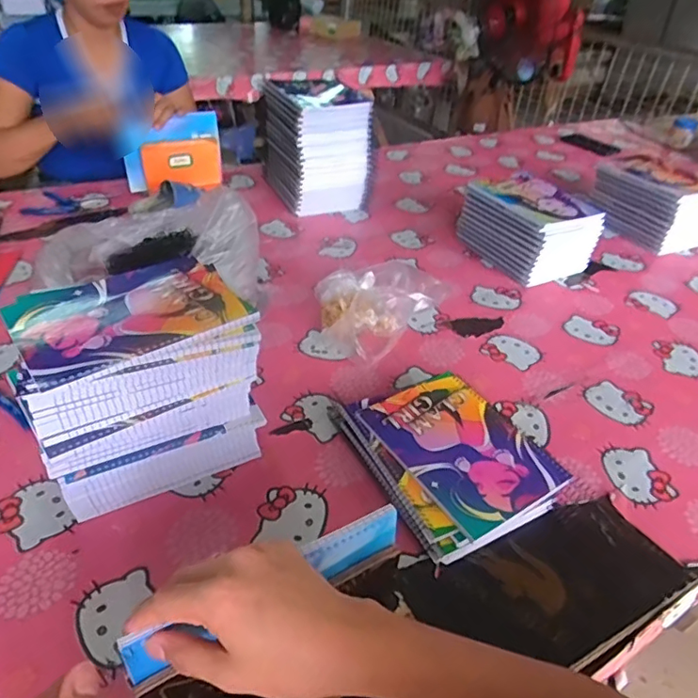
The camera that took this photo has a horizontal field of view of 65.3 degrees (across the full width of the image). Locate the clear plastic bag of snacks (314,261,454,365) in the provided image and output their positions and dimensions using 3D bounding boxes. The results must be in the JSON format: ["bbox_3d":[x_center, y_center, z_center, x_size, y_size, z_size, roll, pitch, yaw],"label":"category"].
[{"bbox_3d":[0.040,-0.072,0.823,0.184,0.077,0.163,-23,45,-31],"label":"clear plastic bag of snacks"}]

